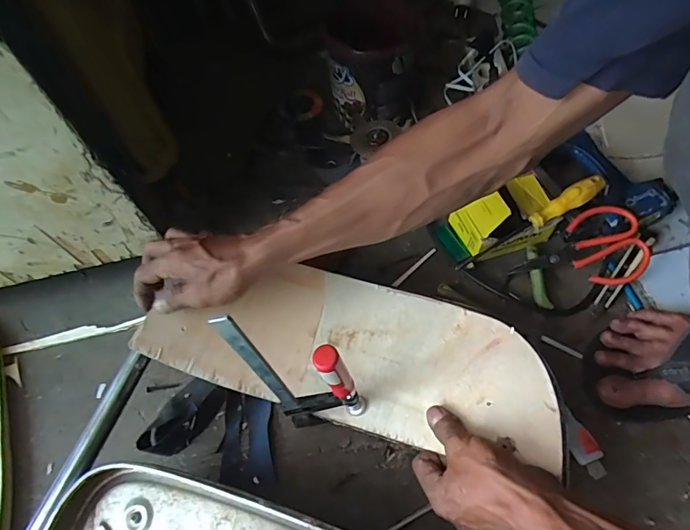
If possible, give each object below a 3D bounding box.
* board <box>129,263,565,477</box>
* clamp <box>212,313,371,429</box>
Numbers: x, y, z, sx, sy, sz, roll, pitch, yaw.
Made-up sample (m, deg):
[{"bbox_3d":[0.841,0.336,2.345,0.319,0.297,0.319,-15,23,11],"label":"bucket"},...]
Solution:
[{"bbox_3d":[0.004,0.081,0.462,0.392,0.077,0.154,9,59,12],"label":"board"},{"bbox_3d":[-0.031,0.104,0.384,0.086,0.251,0.018,-7,57,-1],"label":"clamp"}]

